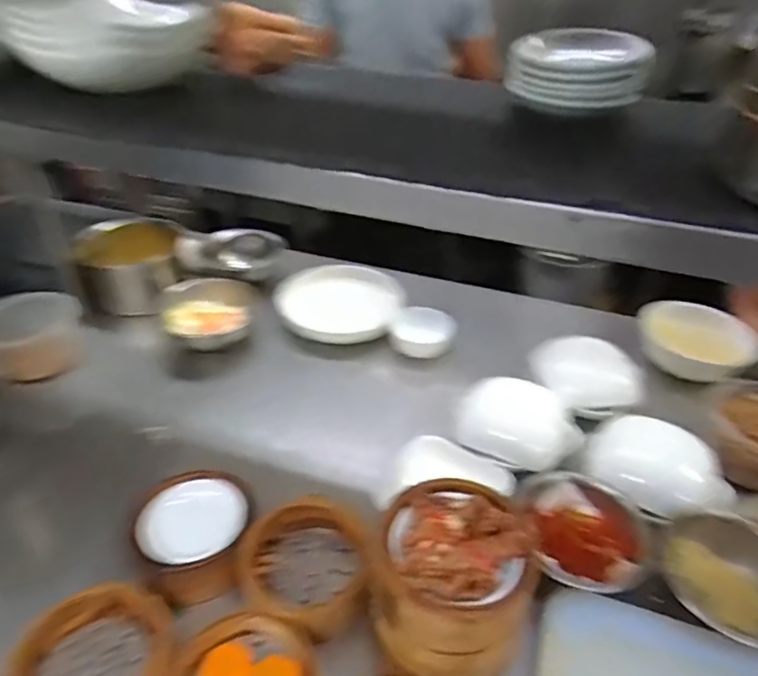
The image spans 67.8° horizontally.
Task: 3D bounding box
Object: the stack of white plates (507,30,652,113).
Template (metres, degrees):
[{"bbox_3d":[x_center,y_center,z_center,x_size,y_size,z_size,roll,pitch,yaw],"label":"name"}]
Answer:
[{"bbox_3d":[0.183,-0.255,0.528,0.123,0.051,0.126,11,37,8],"label":"stack of white plates"}]

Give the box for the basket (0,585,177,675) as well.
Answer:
[{"bbox_3d":[-0.268,0.320,0.544,0.144,0.050,0.144,3,37,-2],"label":"basket"}]

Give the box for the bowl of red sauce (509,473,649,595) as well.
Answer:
[{"bbox_3d":[0.237,0.229,0.669,0.147,0.071,0.136,3,37,-2],"label":"bowl of red sauce"}]

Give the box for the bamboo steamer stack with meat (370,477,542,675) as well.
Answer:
[{"bbox_3d":[0.069,0.238,0.537,0.141,0.177,0.138,2,37,-4],"label":"bamboo steamer stack with meat"}]

